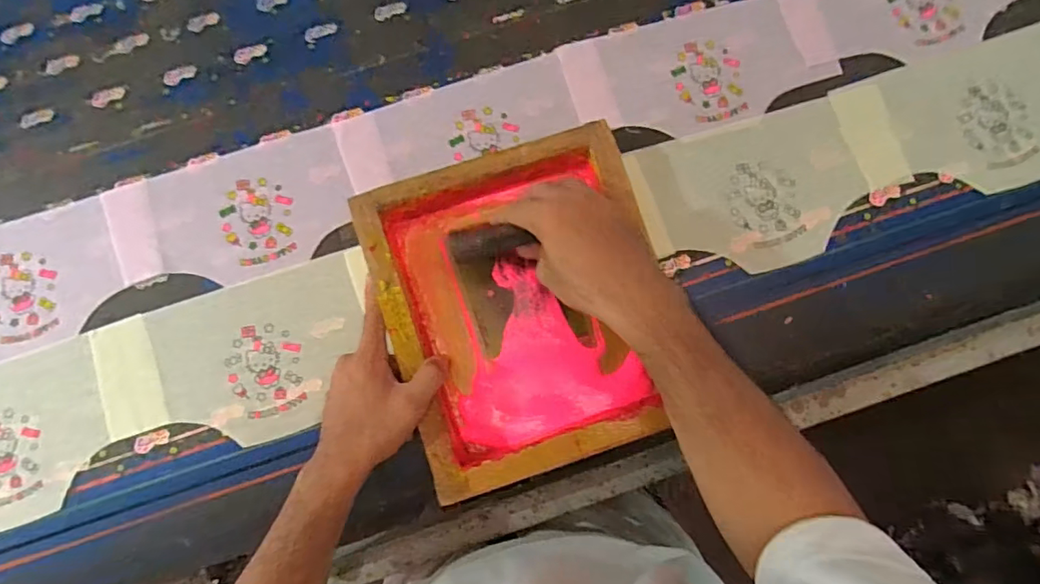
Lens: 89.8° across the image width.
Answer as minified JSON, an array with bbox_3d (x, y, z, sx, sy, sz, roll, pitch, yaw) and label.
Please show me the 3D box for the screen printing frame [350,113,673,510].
[{"bbox_3d":[0.006,0.014,0.488,0.244,0.065,0.282,-19,81,-2],"label":"screen printing frame"}]

